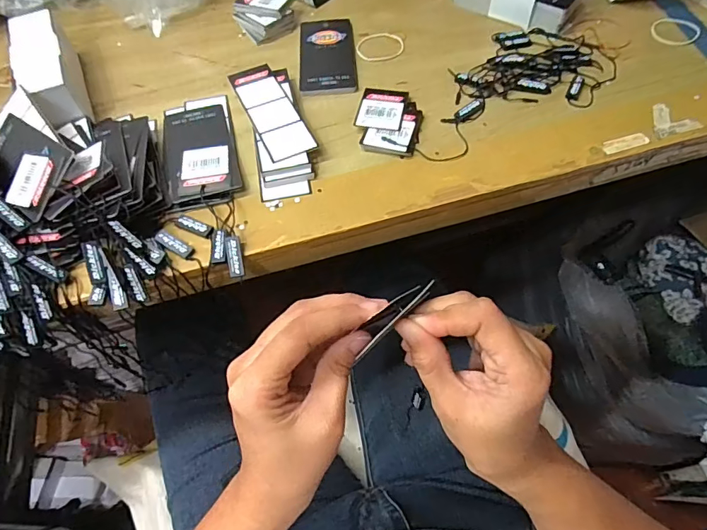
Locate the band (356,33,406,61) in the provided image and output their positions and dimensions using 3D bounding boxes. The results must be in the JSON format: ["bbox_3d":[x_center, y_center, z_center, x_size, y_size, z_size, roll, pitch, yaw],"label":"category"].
[{"bbox_3d":[0.025,-0.205,0.422,0.045,0.004,0.044,-1,59,2],"label":"band"}]

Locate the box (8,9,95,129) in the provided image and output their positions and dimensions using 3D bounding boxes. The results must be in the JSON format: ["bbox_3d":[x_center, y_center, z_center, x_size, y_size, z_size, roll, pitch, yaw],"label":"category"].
[{"bbox_3d":[-0.259,-0.163,0.386,0.042,0.047,0.133,-27,61,-13],"label":"box"}]

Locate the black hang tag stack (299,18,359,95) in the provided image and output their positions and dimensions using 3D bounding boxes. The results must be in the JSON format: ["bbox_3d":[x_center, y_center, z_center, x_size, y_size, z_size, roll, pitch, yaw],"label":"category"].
[{"bbox_3d":[-0.024,-0.198,0.418,0.050,0.006,0.113,-5,59,0],"label":"black hang tag stack"}]

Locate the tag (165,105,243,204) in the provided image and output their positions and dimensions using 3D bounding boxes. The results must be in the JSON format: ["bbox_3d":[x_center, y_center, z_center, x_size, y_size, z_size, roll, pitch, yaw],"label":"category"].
[{"bbox_3d":[-0.121,-0.094,0.354,0.052,0.007,0.107,-16,59,-7],"label":"tag"}]

